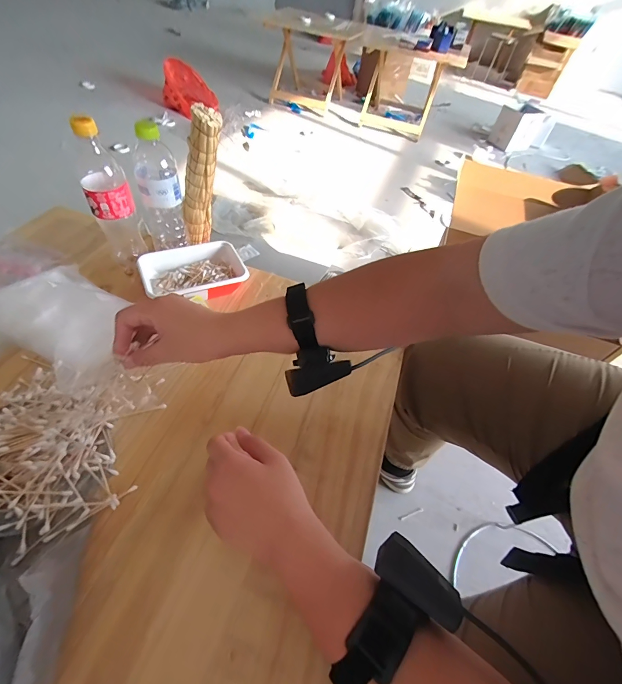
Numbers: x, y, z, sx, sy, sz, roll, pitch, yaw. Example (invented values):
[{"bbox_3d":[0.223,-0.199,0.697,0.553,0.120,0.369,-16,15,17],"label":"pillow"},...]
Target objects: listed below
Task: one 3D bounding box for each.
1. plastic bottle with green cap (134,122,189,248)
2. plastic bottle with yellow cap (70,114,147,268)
[{"bbox_3d":[-0.249,-0.241,0.565,0.069,0.218,0.062,-18,58,-22],"label":"plastic bottle with green cap"},{"bbox_3d":[-0.311,-0.218,0.533,0.065,0.234,0.064,-24,60,-25],"label":"plastic bottle with yellow cap"}]

